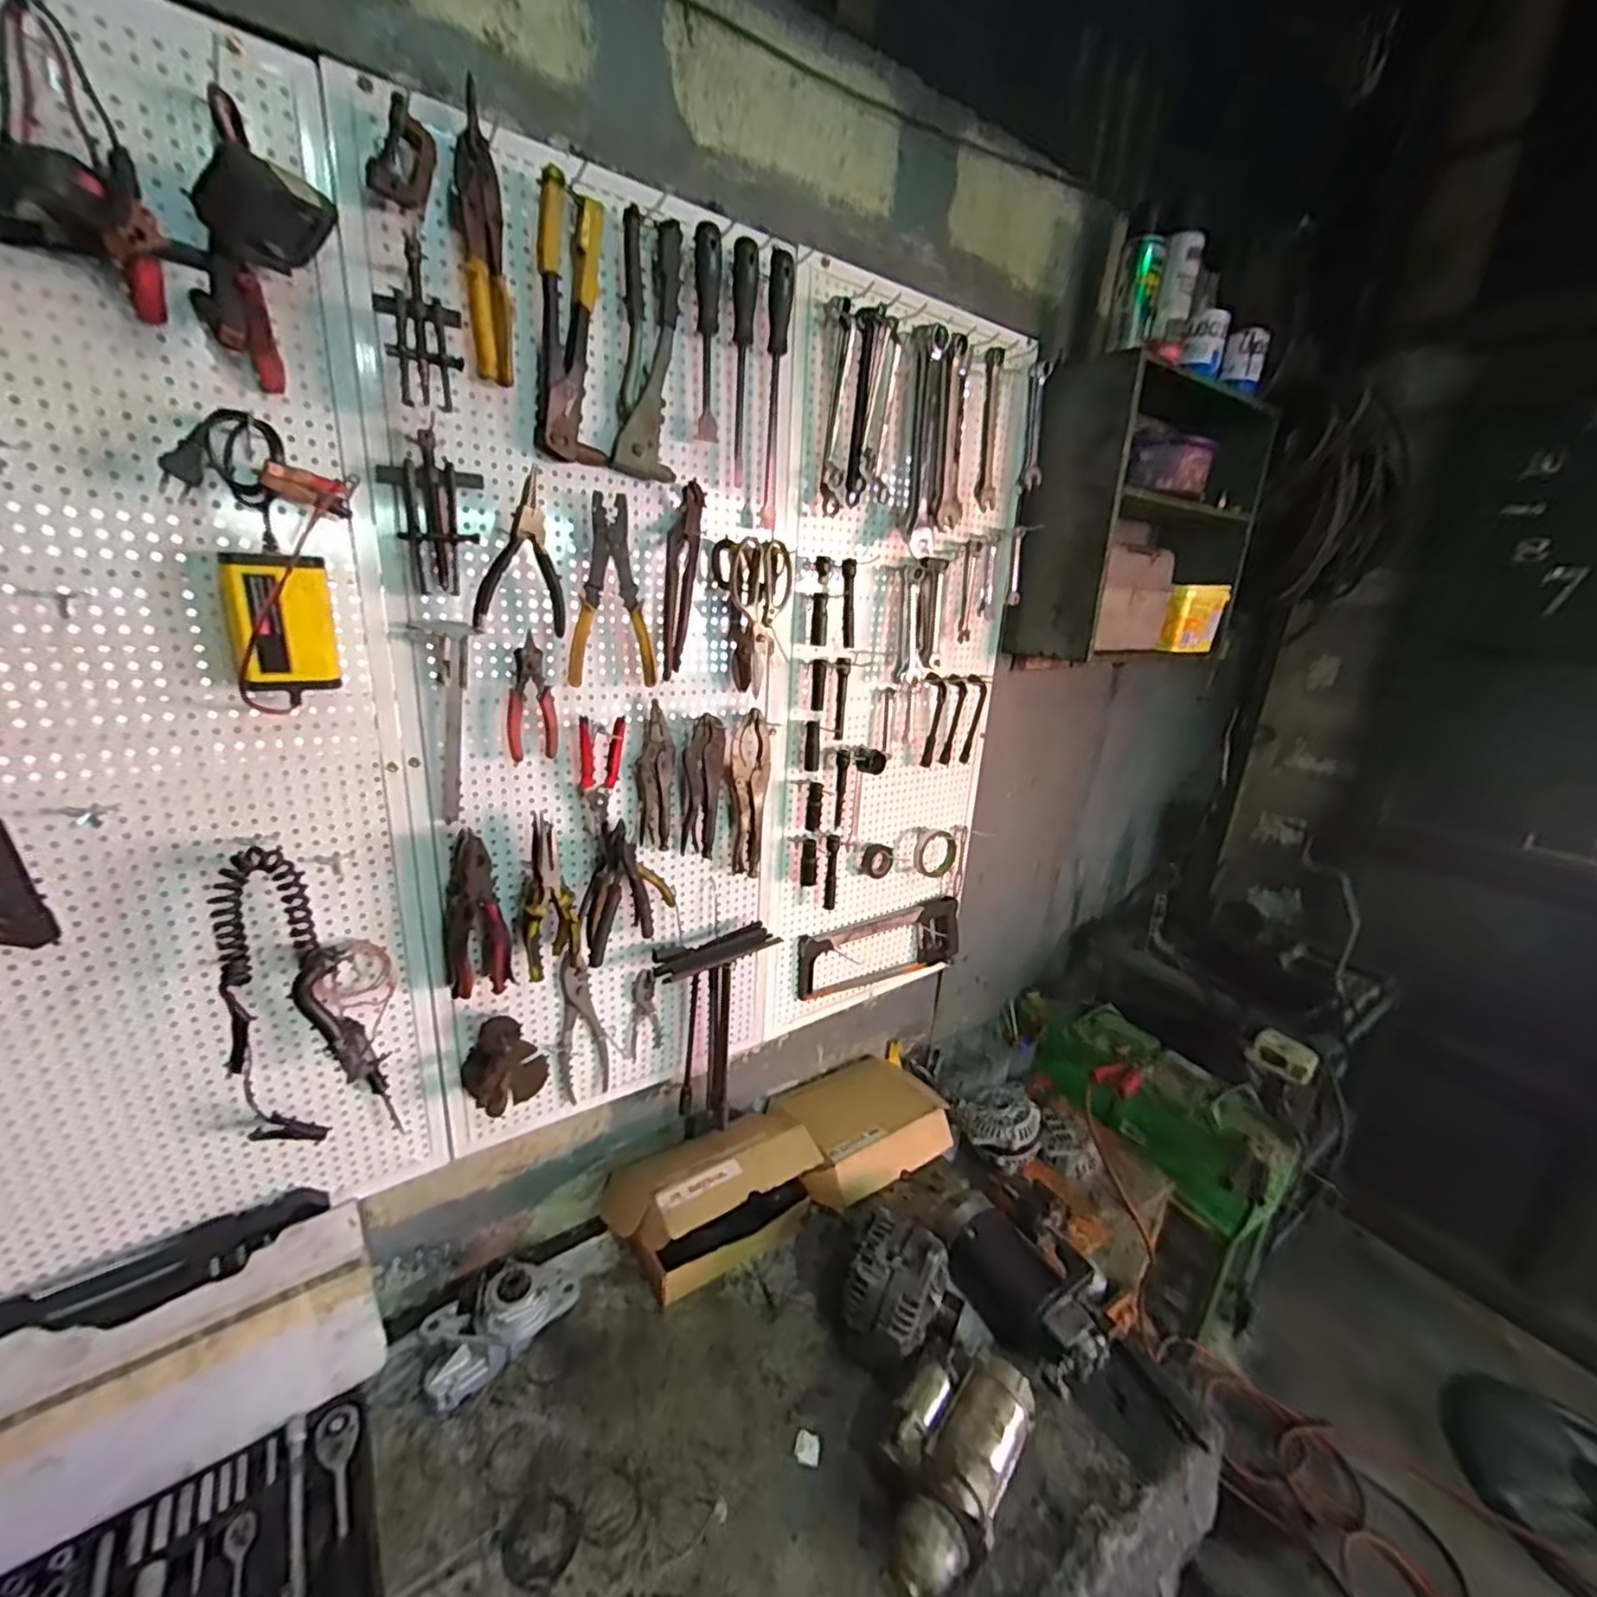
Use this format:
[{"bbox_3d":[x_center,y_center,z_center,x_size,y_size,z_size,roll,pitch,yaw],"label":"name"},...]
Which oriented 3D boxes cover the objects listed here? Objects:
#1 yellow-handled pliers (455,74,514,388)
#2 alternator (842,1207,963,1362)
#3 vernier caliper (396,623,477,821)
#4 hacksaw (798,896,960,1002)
[{"bbox_3d":[-0.307,-0.528,0.657,0.045,0.211,0.052,-2,20,-17],"label":"yellow-handled pliers"},{"bbox_3d":[0.149,0.704,0.960,0.145,0.151,0.126,14,21,28],"label":"alternator"},{"bbox_3d":[-0.403,-0.086,0.777,0.069,0.224,0.022,-6,21,-28],"label":"vernier caliper"},{"bbox_3d":[0.175,0.298,1.336,0.434,0.160,0.050,-9,23,-34],"label":"hacksaw"}]

